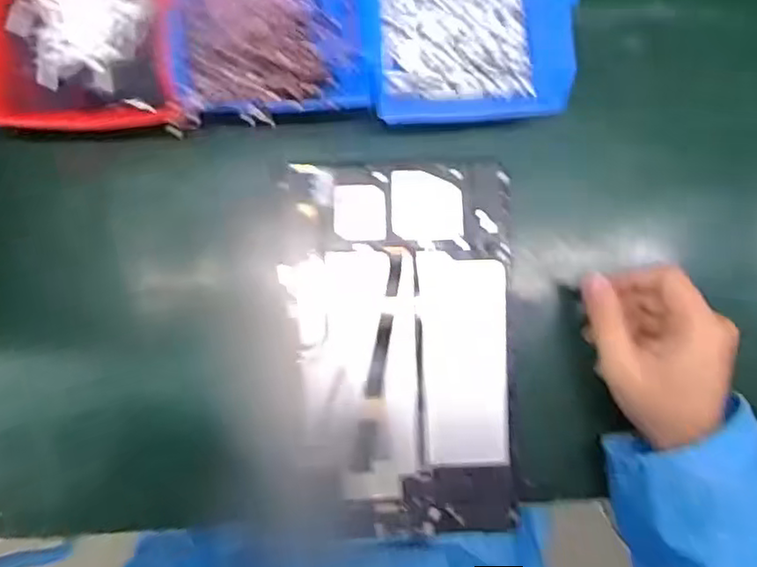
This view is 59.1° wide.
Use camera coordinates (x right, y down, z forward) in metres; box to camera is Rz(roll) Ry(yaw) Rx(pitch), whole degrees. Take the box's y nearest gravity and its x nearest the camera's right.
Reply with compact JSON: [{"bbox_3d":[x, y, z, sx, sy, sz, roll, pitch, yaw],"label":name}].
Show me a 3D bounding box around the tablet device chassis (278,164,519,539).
[{"bbox_3d":[0.017,0.043,0.443,0.147,0.015,0.240,-2,86,-7],"label":"tablet device chassis"}]

